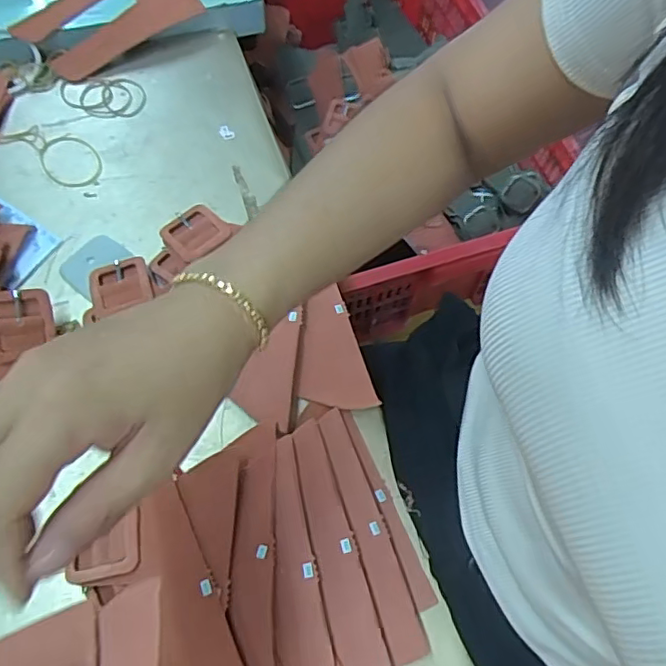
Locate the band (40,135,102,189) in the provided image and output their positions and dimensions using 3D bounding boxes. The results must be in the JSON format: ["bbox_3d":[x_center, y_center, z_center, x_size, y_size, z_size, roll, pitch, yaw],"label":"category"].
[{"bbox_3d":[-0.237,-0.155,0.526,0.047,0.005,0.063,-35,71,-17],"label":"band"}]

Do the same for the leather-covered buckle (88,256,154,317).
[{"bbox_3d":[-0.169,-0.038,0.460,0.047,0.011,0.048,-21,67,-12],"label":"leather-covered buckle"}]

